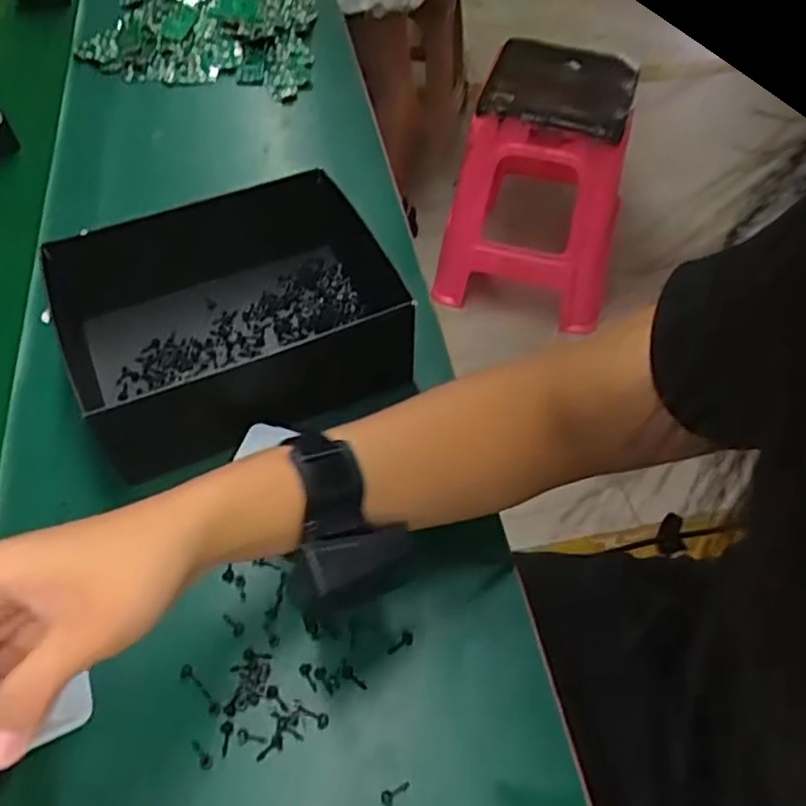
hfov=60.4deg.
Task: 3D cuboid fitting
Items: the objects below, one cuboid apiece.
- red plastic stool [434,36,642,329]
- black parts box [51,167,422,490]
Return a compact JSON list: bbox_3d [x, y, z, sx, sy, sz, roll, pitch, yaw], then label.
[{"bbox_3d":[0.304,-0.480,1.573,0.385,0.544,0.435,10,53,7],"label":"red plastic stool"},{"bbox_3d":[-0.132,-0.067,0.536,0.235,0.087,0.193,-18,56,-14],"label":"black parts box"}]

